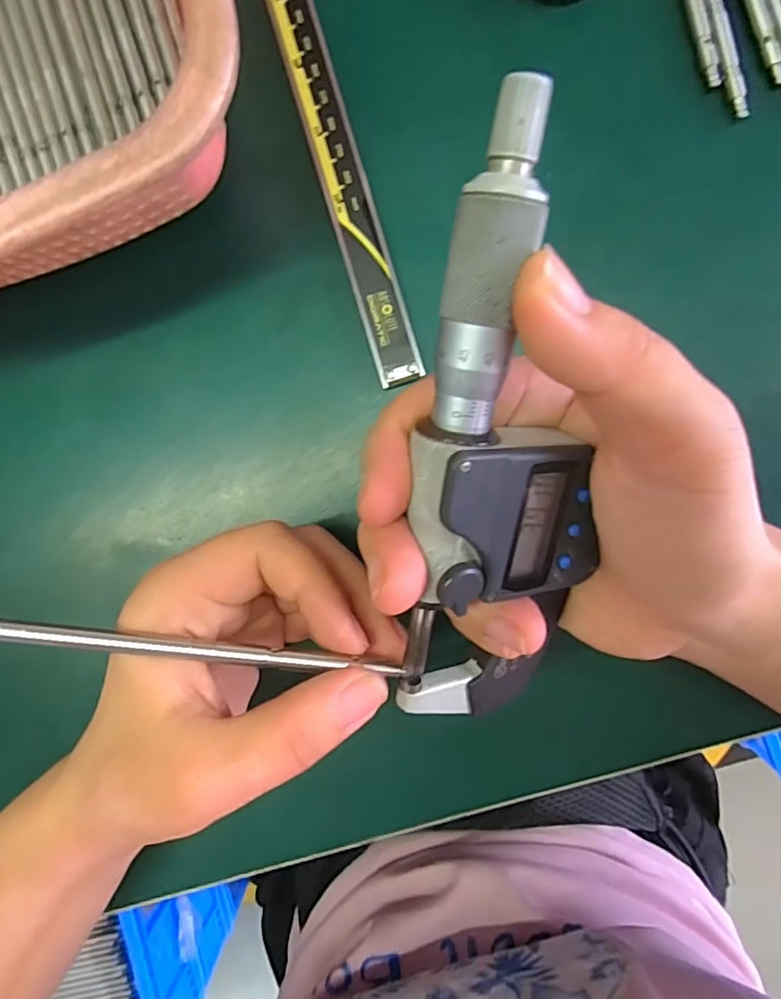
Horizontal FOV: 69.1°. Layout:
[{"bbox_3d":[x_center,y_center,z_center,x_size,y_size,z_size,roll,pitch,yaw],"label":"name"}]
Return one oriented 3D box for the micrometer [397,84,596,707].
[{"bbox_3d":[0.024,-0.006,0.141,0.045,0.024,0.156,-16,114,-25],"label":"micrometer"}]

